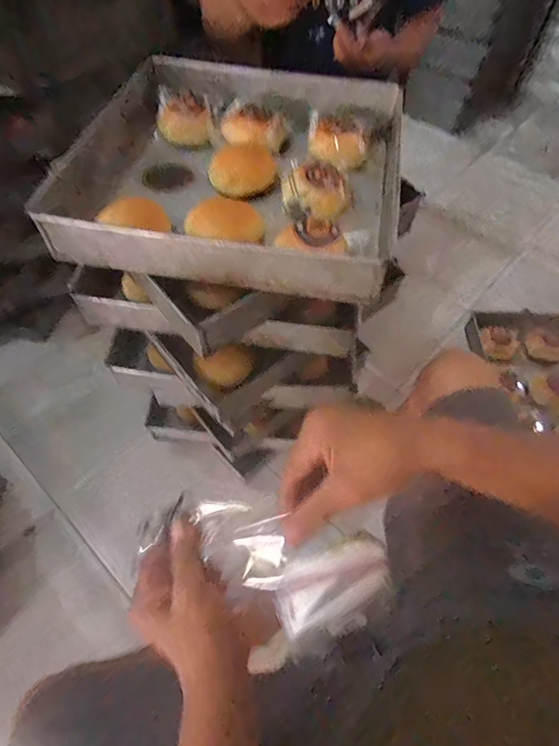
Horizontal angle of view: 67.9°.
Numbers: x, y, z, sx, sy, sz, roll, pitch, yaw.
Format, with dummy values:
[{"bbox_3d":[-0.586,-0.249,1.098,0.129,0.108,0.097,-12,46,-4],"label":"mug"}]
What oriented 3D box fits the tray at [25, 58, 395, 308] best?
[{"bbox_3d":[-0.056,-0.287,0.576,0.416,0.083,0.400,10,57,5],"label":"tray"}]

